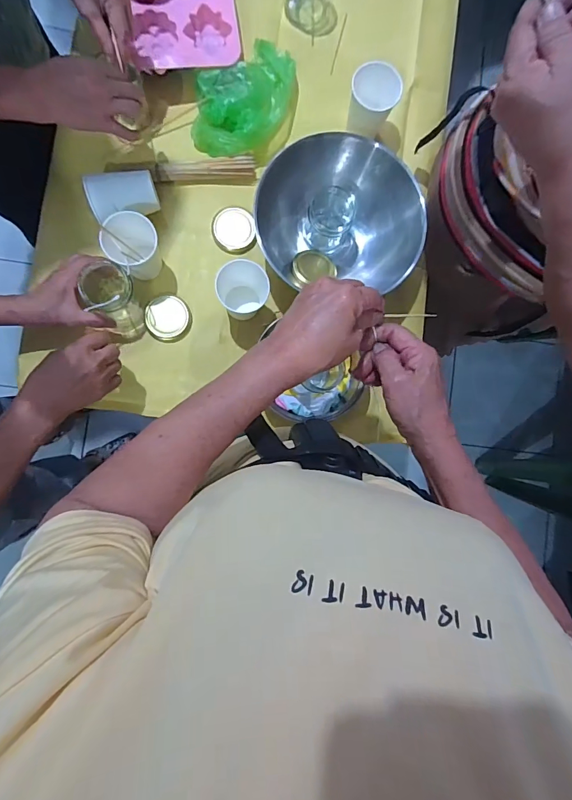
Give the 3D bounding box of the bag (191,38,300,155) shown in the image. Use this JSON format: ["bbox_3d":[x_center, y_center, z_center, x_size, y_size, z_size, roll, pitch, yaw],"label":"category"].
[{"bbox_3d":[-0.064,-0.461,0.614,0.131,0.045,0.188,42,85,1],"label":"bag"}]

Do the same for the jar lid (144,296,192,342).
[{"bbox_3d":[-0.181,-0.127,0.616,0.066,0.015,0.068,0,86,-2],"label":"jar lid"}]

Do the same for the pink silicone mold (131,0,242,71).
[{"bbox_3d":[-0.159,-0.605,0.582,0.159,0.038,0.230,-10,86,-3],"label":"pink silicone mold"}]

